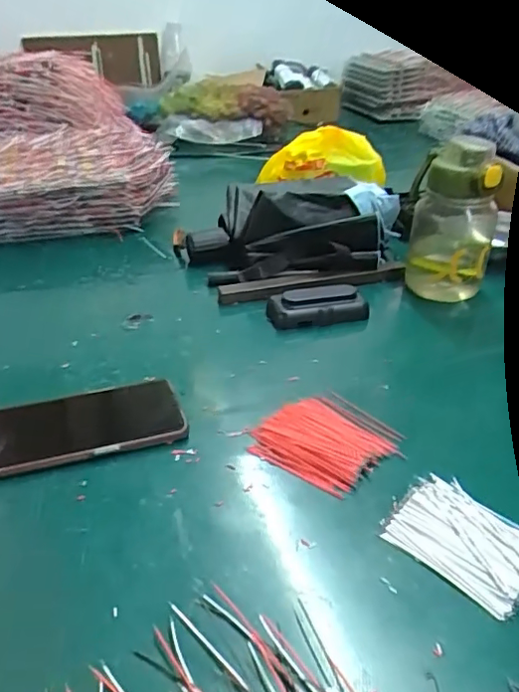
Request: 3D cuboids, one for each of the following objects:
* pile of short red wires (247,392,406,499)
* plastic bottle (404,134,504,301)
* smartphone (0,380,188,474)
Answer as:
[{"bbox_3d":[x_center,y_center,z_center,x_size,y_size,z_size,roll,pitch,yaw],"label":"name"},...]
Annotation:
[{"bbox_3d":[0.051,0.072,0.432,0.096,0.017,0.091,-25,38,-33],"label":"pile of short red wires"},{"bbox_3d":[0.215,-0.138,0.613,0.089,0.169,0.074,9,33,18],"label":"plastic bottle"},{"bbox_3d":[-0.147,0.062,0.440,0.162,0.014,0.080,-12,33,-15],"label":"smartphone"}]

